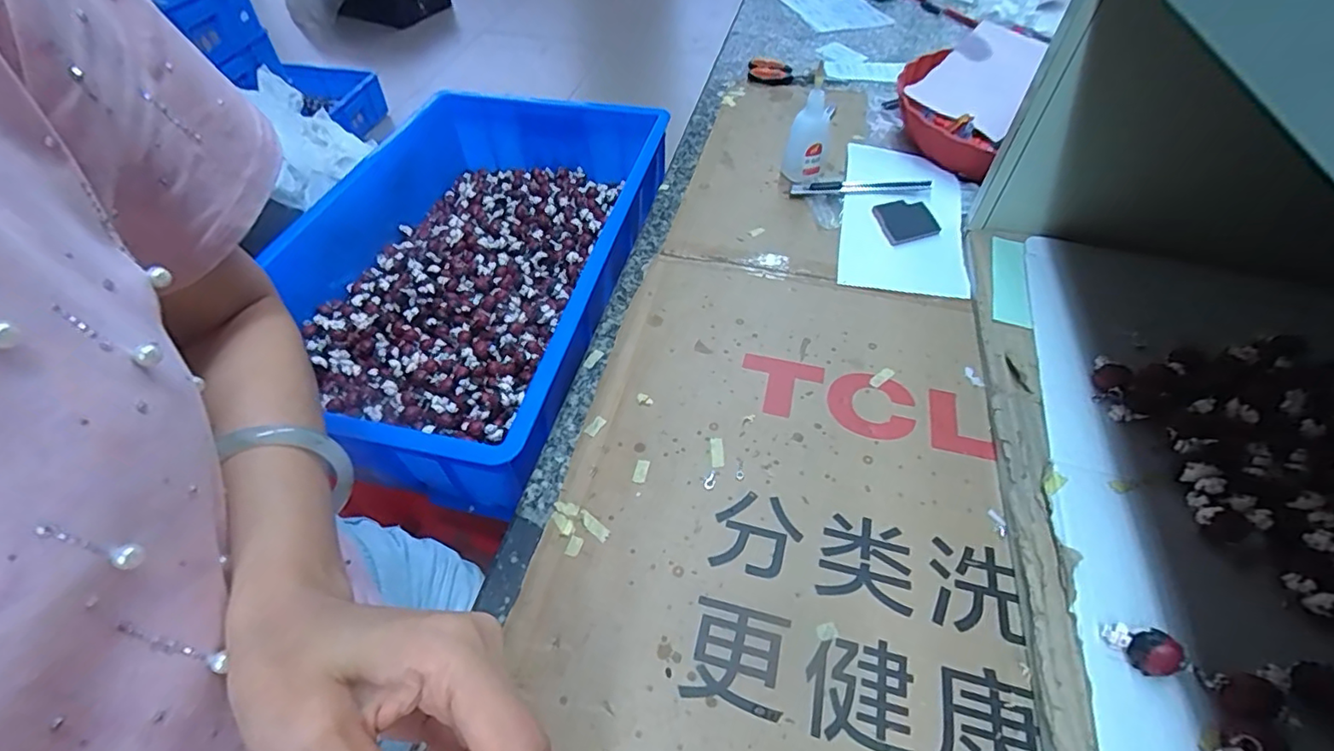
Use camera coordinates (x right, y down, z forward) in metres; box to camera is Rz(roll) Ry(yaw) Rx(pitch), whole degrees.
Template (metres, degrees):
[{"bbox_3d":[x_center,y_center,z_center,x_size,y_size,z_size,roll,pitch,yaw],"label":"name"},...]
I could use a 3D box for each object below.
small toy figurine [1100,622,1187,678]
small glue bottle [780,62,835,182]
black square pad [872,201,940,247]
[{"bbox_3d":[0.222,0.127,0.266,0.030,0.018,0.014,35,61,30],"label":"small toy figurine"},{"bbox_3d":[0.133,-0.233,0.538,0.040,0.091,0.031,15,52,12],"label":"small glue bottle"},{"bbox_3d":[0.215,-0.137,0.511,0.045,0.006,0.046,-15,66,0],"label":"black square pad"}]

